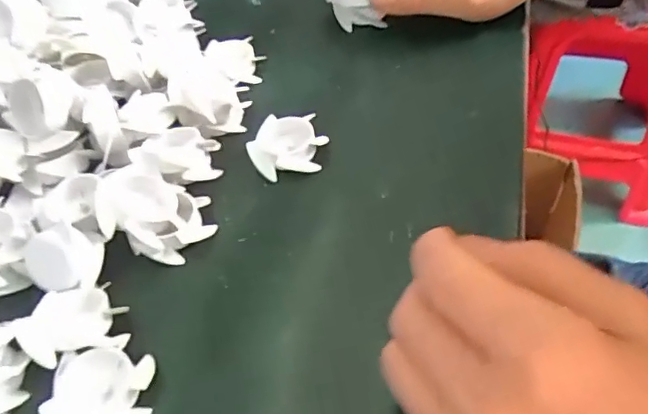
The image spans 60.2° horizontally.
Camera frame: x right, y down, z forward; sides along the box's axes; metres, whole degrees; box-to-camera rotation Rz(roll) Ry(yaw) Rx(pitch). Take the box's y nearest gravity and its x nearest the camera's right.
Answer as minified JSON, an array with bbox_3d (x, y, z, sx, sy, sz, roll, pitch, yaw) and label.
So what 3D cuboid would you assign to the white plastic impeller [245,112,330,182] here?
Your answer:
[{"bbox_3d":[-0.019,-0.031,0.293,0.036,0.018,0.035,8,52,11],"label":"white plastic impeller"}]

